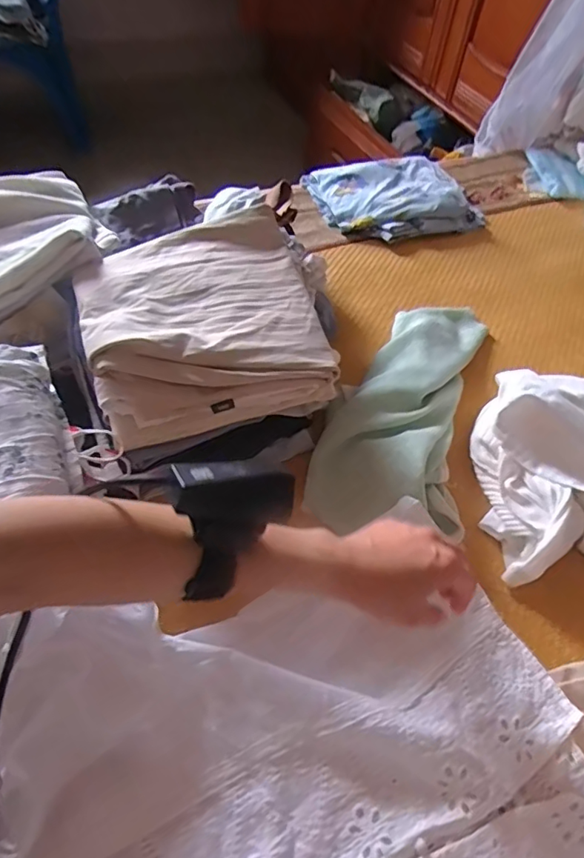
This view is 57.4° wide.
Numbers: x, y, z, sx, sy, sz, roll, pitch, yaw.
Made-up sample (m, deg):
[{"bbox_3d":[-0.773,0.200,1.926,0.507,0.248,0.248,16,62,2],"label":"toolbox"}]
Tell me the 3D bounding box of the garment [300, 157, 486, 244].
[{"bbox_3d":[0.170,-0.389,0.895,0.255,0.036,0.206,-14,54,-14],"label":"garment"}]

